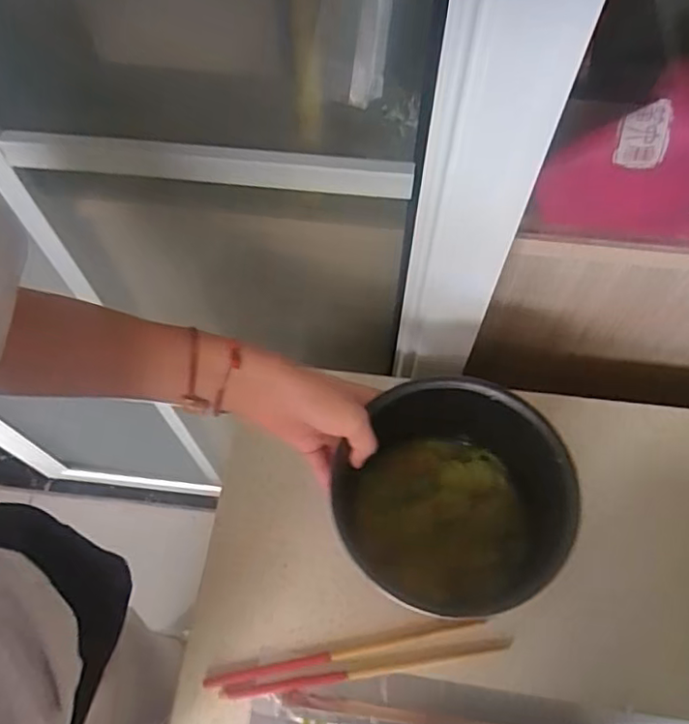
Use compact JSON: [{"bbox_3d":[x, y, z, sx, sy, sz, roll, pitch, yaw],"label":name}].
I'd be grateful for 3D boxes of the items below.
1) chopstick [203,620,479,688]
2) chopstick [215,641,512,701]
[{"bbox_3d":[0.002,0.242,0.511,0.232,0.004,0.010,-10,64,-5],"label":"chopstick"},{"bbox_3d":[0.020,0.254,0.504,0.239,0.004,0.010,-8,64,-4],"label":"chopstick"}]

